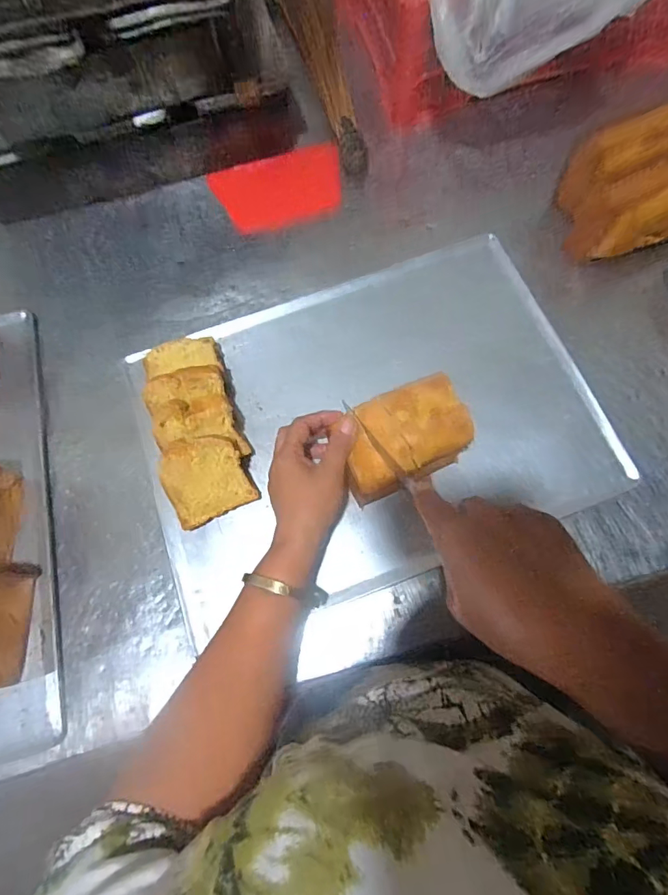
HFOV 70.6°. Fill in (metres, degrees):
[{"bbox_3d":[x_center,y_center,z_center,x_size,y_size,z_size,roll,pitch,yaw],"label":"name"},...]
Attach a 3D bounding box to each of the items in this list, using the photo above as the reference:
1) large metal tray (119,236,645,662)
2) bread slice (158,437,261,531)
[{"bbox_3d":[0.037,-0.032,0.481,0.445,0.027,0.309,-19,72,-5],"label":"large metal tray"},{"bbox_3d":[-0.117,0.029,0.438,0.074,0.011,0.079,-19,110,-10],"label":"bread slice"}]

